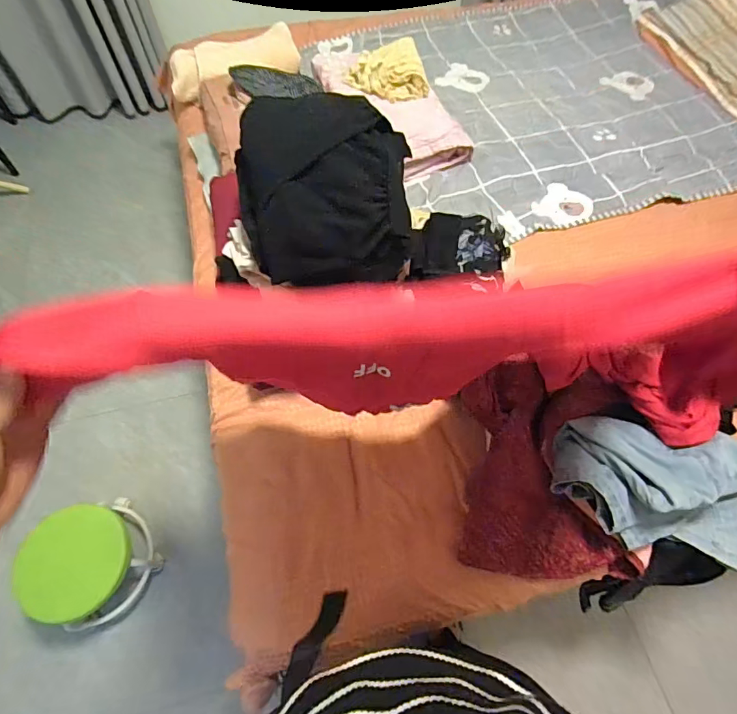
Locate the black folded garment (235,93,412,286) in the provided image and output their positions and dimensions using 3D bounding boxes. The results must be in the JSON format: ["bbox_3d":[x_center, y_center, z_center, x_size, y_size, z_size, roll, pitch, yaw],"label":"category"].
[{"bbox_3d":[-0.071,-0.263,0.717,0.281,0.165,0.253,-5,63,-4],"label":"black folded garment"}]

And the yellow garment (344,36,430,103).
[{"bbox_3d":[0.055,-0.782,1.226,0.209,0.038,0.235,3,63,0],"label":"yellow garment"}]

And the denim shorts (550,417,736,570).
[{"bbox_3d":[0.492,0.205,0.746,0.357,0.116,0.207,7,63,2],"label":"denim shorts"}]

